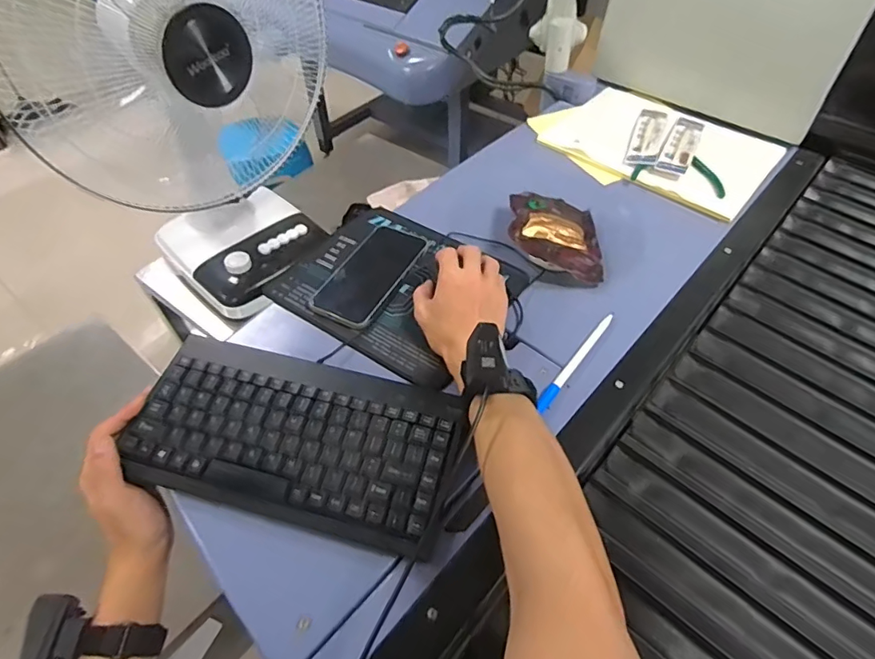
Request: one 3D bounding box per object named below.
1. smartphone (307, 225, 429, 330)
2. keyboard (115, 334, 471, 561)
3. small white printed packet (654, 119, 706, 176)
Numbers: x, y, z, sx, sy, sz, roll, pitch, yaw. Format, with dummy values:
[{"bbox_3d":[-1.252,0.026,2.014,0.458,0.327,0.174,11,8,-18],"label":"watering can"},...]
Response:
[{"bbox_3d":[-0.077,-0.071,0.601,0.079,0.015,0.162,21,53,17],"label":"smartphone"},{"bbox_3d":[-0.125,0.092,0.452,0.283,0.026,0.144,12,51,9],"label":"keyboard"},{"bbox_3d":[0.376,-0.286,0.773,0.044,0.016,0.173,24,53,18],"label":"small white printed packet"}]

